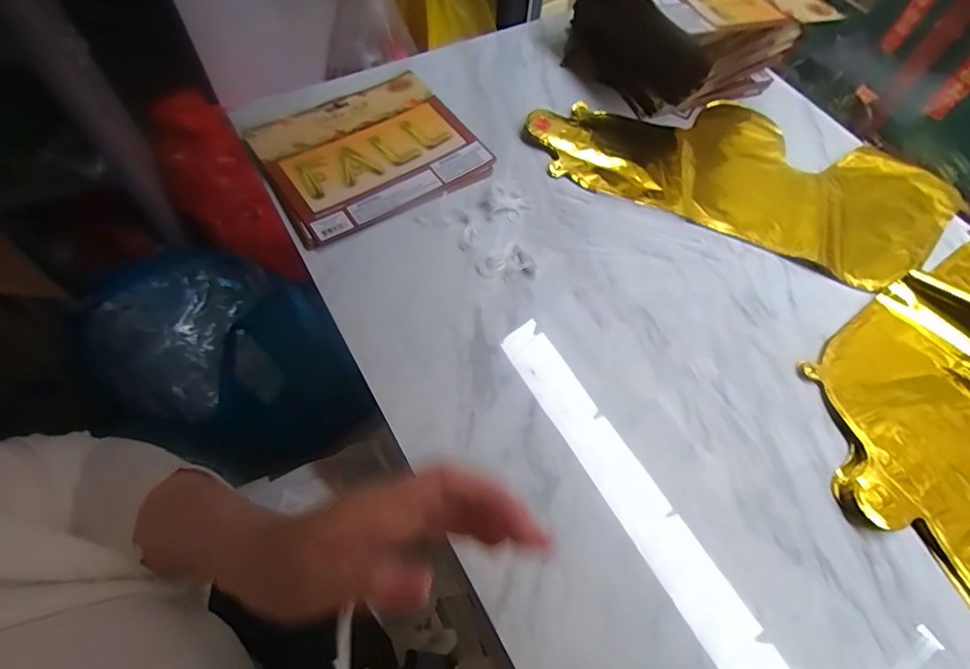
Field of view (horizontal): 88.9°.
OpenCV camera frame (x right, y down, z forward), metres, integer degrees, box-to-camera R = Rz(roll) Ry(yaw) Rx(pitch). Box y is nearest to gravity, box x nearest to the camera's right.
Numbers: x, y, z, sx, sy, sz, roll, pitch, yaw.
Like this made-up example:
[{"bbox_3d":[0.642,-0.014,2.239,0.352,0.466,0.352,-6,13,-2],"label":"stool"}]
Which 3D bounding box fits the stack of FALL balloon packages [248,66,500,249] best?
[{"bbox_3d":[-0.118,-0.186,0.494,0.197,0.012,0.178,-28,67,-17],"label":"stack of FALL balloon packages"}]

